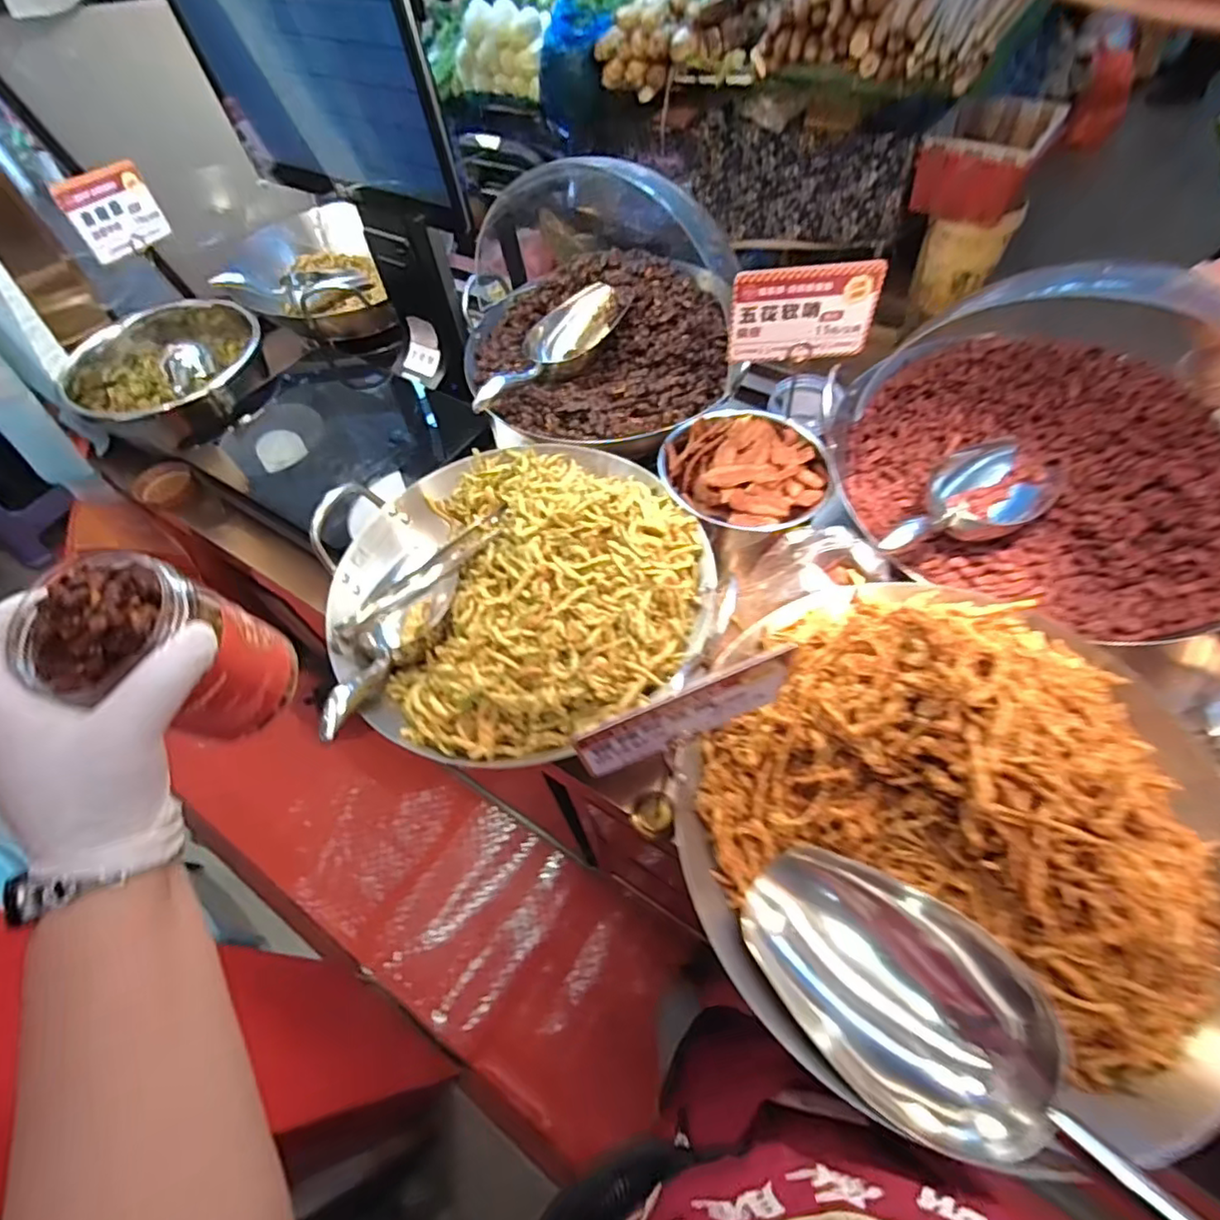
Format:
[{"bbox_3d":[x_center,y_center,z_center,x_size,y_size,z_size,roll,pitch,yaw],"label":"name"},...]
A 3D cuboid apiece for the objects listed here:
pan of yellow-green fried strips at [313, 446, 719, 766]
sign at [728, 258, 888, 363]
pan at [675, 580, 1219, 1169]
[{"bbox_3d":[-0.101,-0.038,0.632,0.371,0.089,0.371,-2,56,3],"label":"pan of yellow-green fried strips"},{"bbox_3d":[0.204,-0.313,0.639,0.149,0.104,0.010,0,57,5],"label":"sign"},{"bbox_3d":[0.259,0.139,0.439,0.381,0.112,0.369,-2,56,3],"label":"pan"}]

